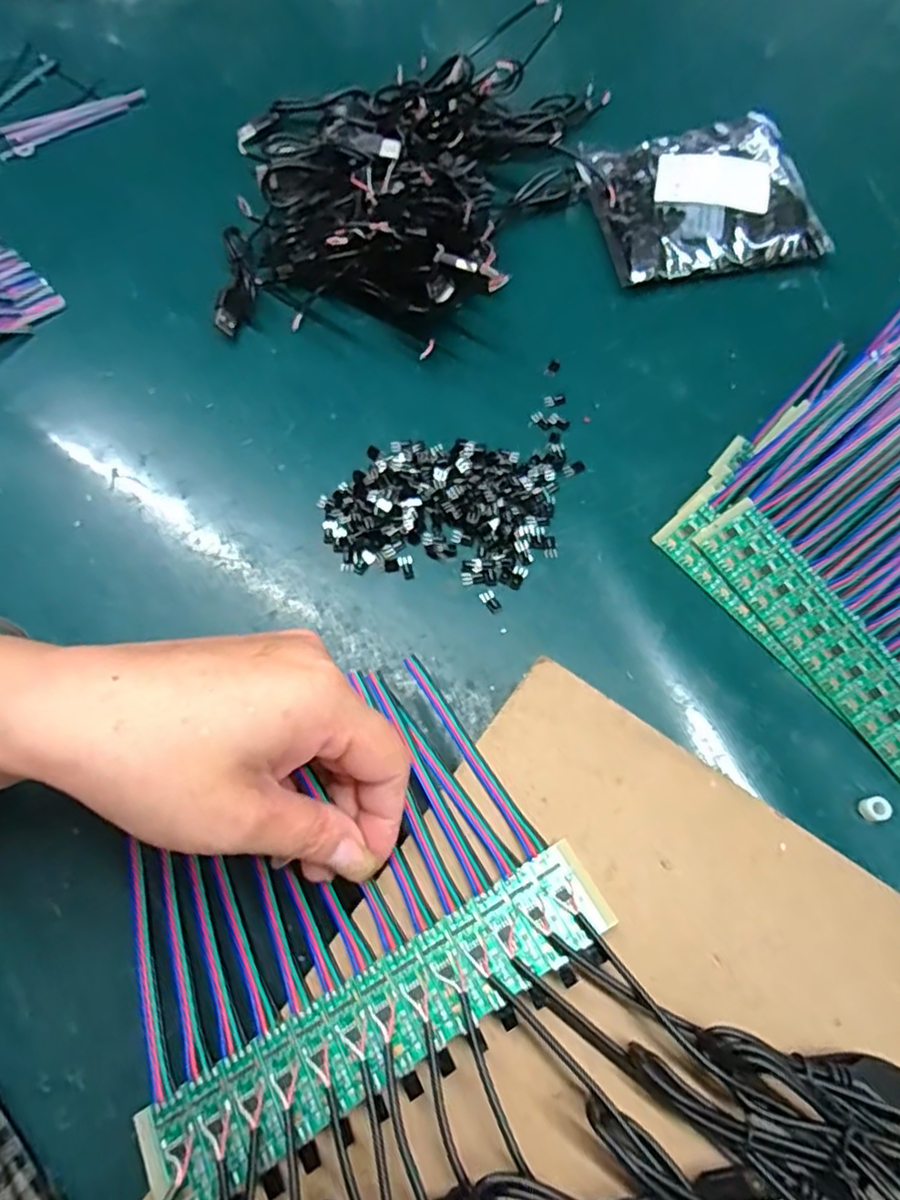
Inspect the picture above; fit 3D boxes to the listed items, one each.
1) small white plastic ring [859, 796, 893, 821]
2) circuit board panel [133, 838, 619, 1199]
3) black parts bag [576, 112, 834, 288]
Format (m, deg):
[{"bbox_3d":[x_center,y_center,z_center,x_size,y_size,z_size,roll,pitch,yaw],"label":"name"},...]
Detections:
[{"bbox_3d":[0.183,0.090,0.279,0.008,0.009,0.010,-19,68,-8],"label":"small white plastic ring"},{"bbox_3d":[-0.020,0.138,0.213,0.163,0.007,0.033,-29,70,-11],"label":"circuit board panel"},{"bbox_3d":[0.165,-0.271,0.429,0.134,0.024,0.130,-9,67,-3],"label":"black parts bag"}]

